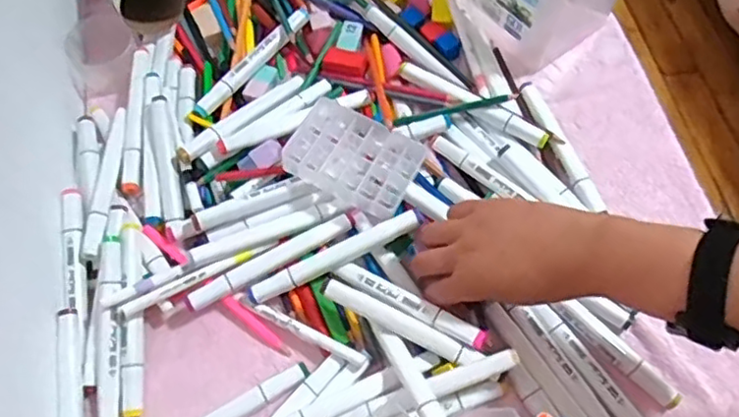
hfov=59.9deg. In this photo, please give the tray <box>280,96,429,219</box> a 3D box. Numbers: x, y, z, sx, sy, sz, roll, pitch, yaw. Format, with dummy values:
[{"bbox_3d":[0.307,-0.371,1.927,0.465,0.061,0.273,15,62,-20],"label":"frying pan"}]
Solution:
[{"bbox_3d":[-0.014,-0.044,0.547,0.106,0.017,0.075,30,73,5],"label":"tray"}]

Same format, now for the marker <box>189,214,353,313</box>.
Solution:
[{"bbox_3d":[-0.080,0.042,0.530,0.149,0.012,0.018,-27,65,-14],"label":"marker"}]

